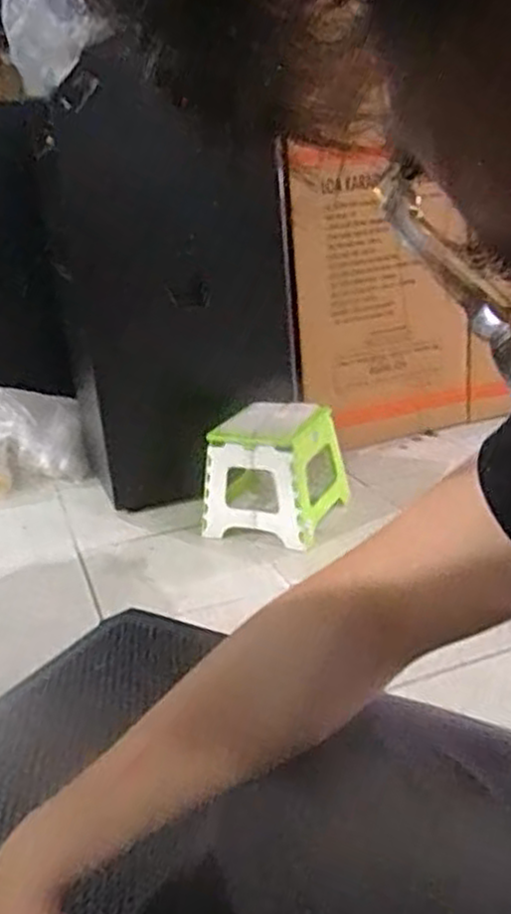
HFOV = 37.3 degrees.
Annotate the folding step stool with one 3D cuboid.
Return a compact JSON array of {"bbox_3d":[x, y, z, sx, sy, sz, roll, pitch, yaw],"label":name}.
[{"bbox_3d":[0.043,0.042,1.883,0.313,0.298,0.240,3,22,20],"label":"folding step stool"}]

